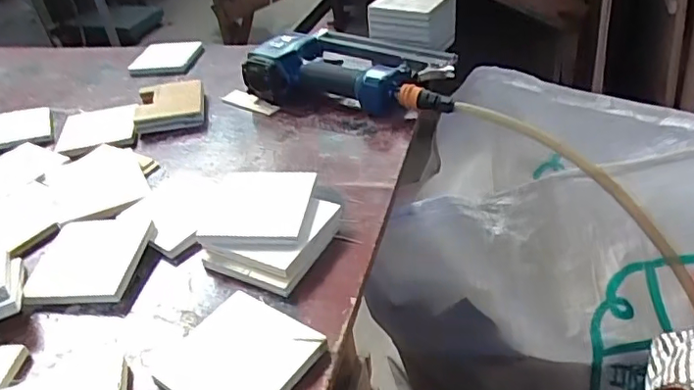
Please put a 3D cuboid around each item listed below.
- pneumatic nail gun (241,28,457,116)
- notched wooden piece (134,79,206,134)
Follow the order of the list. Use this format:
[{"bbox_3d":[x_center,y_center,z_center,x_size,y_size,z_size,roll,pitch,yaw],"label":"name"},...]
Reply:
[{"bbox_3d":[0.012,-0.158,0.716,0.256,0.071,0.131,8,40,20],"label":"pneumatic nail gun"},{"bbox_3d":[-0.217,-0.109,0.703,0.081,0.026,0.087,-10,35,-2],"label":"notched wooden piece"}]

